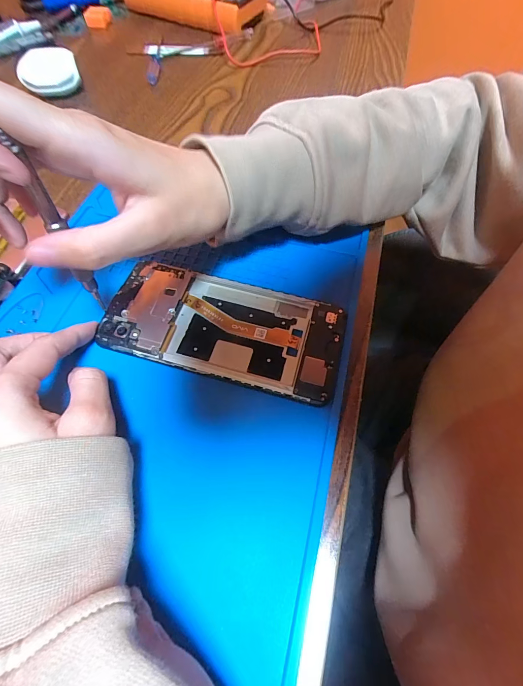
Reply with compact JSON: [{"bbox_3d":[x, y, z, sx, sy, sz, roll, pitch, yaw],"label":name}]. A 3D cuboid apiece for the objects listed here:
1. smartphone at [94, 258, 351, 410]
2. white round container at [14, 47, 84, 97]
[{"bbox_3d":[-0.023,-0.011,0.207,0.148,0.008,0.072,15,64,5],"label":"smartphone"},{"bbox_3d":[-0.224,-0.285,0.343,0.056,0.020,0.056,0,87,-6],"label":"white round container"}]

